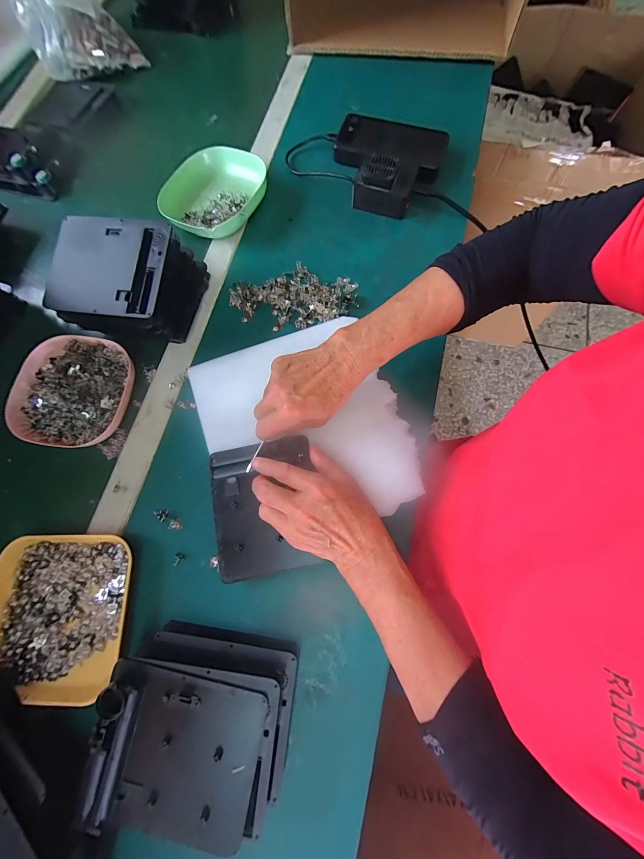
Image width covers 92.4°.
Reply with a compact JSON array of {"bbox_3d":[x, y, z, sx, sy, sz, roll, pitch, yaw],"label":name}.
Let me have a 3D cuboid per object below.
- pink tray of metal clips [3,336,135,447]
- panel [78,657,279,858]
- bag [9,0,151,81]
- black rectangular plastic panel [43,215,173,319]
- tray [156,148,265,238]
[{"bbox_3d":[-0.299,-0.048,0.369,0.130,0.027,0.133,7,74,4],"label":"pink tray of metal clips"},{"bbox_3d":[-0.110,0.256,0.243,0.135,0.022,0.114,7,74,4],"label":"panel"},{"bbox_3d":[-0.395,-0.646,0.501,0.168,0.076,0.076,-20,74,-3],"label":"bag"},{"bbox_3d":[-0.238,-0.179,0.340,0.132,0.009,0.109,9,85,8],"label":"black rectangular plastic panel"},{"bbox_3d":[-0.151,-0.334,0.437,0.140,0.032,0.136,25,77,9],"label":"tray"}]

